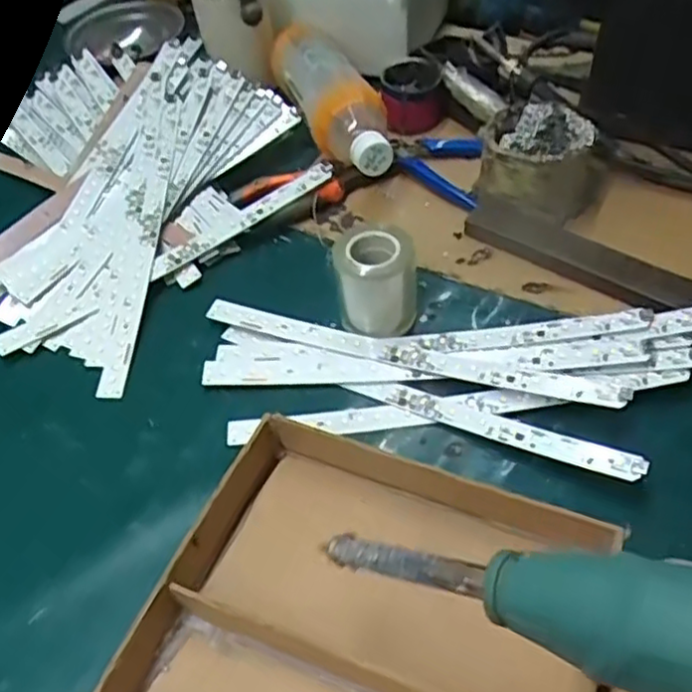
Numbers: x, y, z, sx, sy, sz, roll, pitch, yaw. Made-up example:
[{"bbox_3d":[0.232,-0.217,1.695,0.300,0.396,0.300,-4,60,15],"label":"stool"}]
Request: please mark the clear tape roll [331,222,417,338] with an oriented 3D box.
[{"bbox_3d":[0.021,-0.045,0.464,0.052,0.060,0.049,-3,49,3],"label":"clear tape roll"}]

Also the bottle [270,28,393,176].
[{"bbox_3d":[-0.017,-0.214,0.604,0.052,0.066,0.218,-18,49,-11],"label":"bottle"}]

